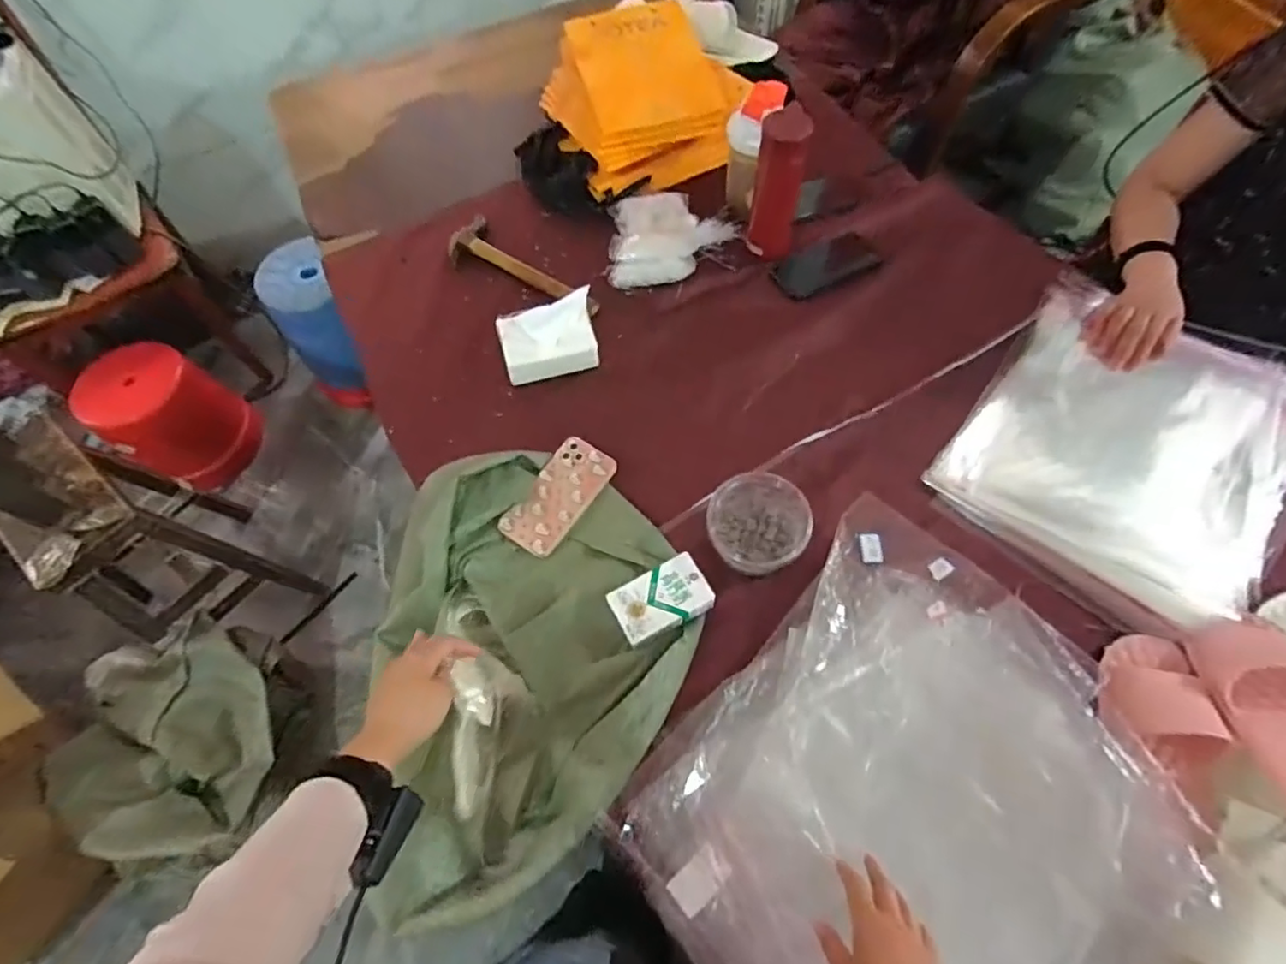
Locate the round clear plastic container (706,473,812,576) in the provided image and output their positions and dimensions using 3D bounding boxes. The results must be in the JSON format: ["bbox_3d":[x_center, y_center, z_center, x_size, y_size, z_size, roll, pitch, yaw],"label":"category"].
[{"bbox_3d":[0.134,0.050,0.717,0.112,0.077,0.106,13,64,9],"label":"round clear plastic container"}]

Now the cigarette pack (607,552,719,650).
[{"bbox_3d":[0.021,0.137,0.699,0.109,0.031,0.071,-25,64,-10],"label":"cigarette pack"}]

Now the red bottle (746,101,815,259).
[{"bbox_3d":[0.197,-0.428,0.890,0.071,0.214,0.073,13,64,9],"label":"red bottle"}]

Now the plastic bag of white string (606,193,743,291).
[{"bbox_3d":[0.048,-0.382,0.954,0.200,0.057,0.165,3,62,4],"label":"plastic bag of white string"}]

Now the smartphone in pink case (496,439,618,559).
[{"bbox_3d":[-0.107,0.018,0.787,0.080,0.016,0.162,29,67,17],"label":"smartphone in pink case"}]

